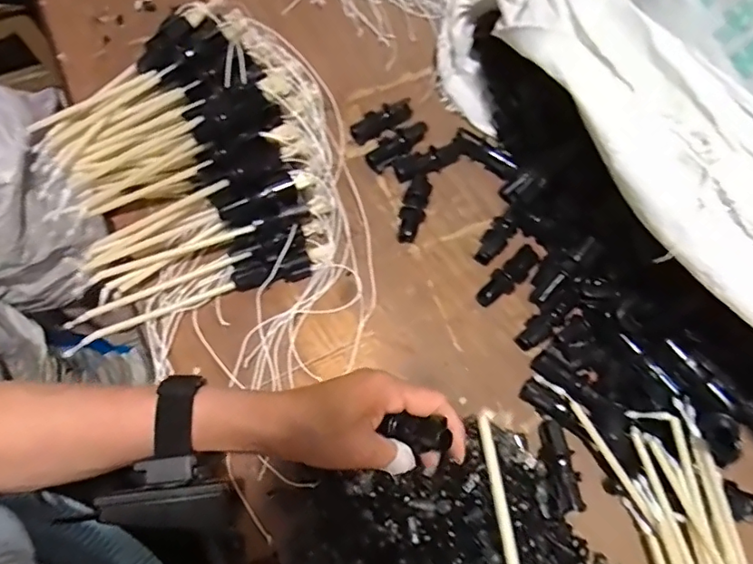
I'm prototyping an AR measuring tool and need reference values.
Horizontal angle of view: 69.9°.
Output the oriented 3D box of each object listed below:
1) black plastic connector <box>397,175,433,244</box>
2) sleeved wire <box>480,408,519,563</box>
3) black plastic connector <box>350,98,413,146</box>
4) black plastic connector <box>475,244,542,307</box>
[{"bbox_3d":[0.035,-0.069,0.500,0.023,0.015,0.067,15,69,2],"label":"black plastic connector"},{"bbox_3d":[0.073,0.140,0.298,0.010,0.009,0.141,-4,58,-3],"label":"sleeved wire"},{"bbox_3d":[0.006,-0.158,0.531,0.067,0.024,0.018,-29,74,-13],"label":"black plastic connector"},{"bbox_3d":[0.120,-0.005,0.487,0.023,0.019,0.067,43,73,12],"label":"black plastic connector"}]

